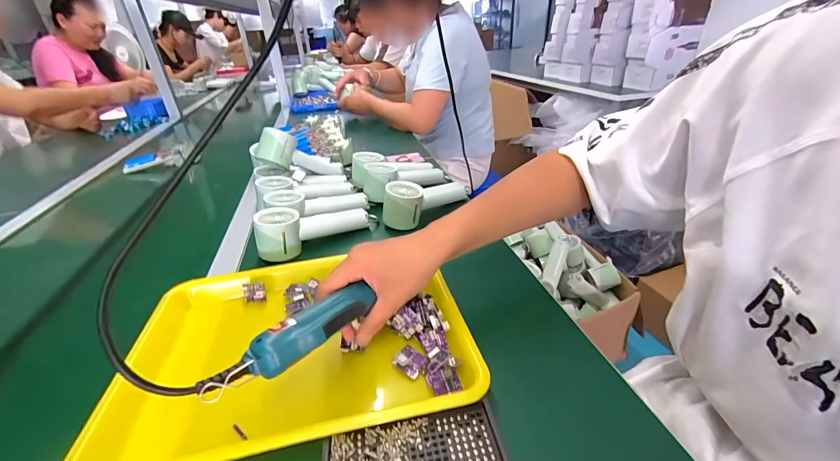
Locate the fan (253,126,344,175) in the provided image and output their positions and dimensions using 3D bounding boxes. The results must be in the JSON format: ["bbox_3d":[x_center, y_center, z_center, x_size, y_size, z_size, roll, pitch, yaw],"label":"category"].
[{"bbox_3d":[-0.245,-0.149,0.743,0.098,0.062,0.197,17,0,32],"label":"fan"}]

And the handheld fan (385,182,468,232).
[{"bbox_3d":[0.012,-0.063,0.635,0.058,0.063,0.170,24,39,39],"label":"handheld fan"}]

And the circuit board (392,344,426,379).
[{"bbox_3d":[-0.010,0.128,0.357,0.030,0.005,0.026,19,37,34],"label":"circuit board"}]

